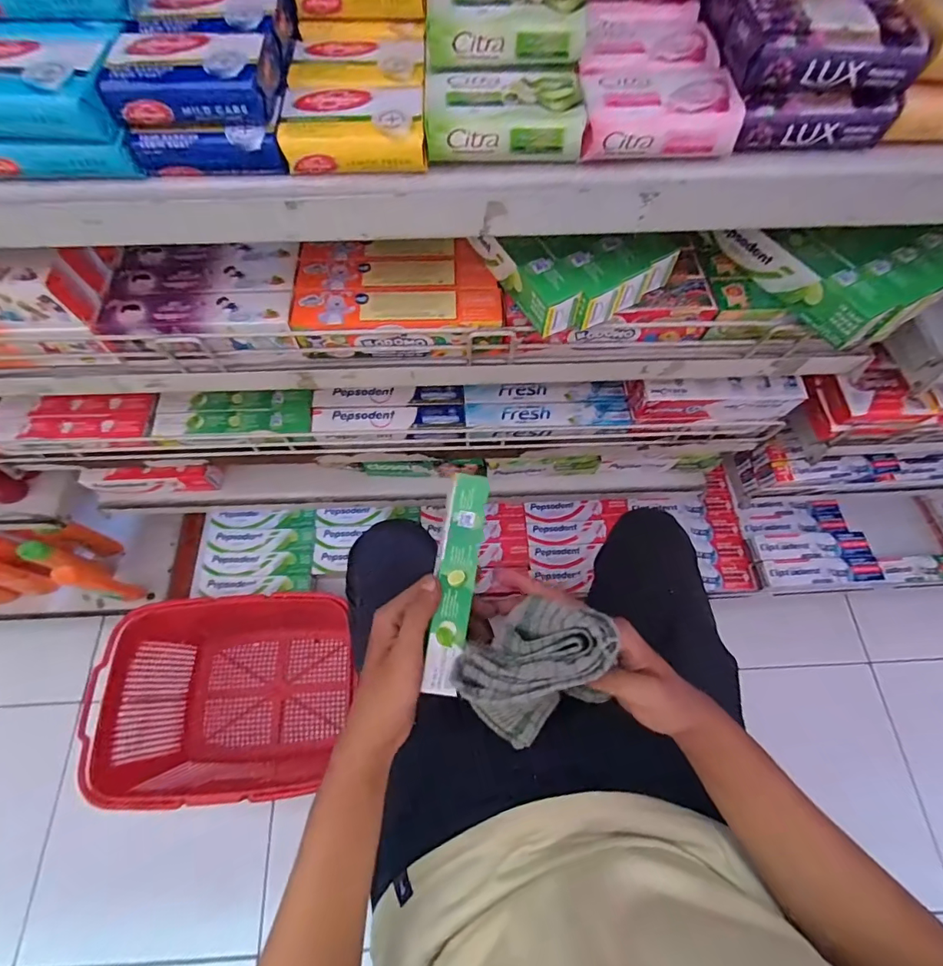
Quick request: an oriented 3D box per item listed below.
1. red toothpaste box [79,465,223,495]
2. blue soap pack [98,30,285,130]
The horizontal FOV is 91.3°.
[{"bbox_3d":[-0.442,-0.005,0.633,0.169,0.051,0.027,-6,67,-3],"label":"red toothpaste box"},{"bbox_3d":[-0.139,-0.205,0.231,0.077,0.023,0.048,-6,67,-3],"label":"blue soap pack"}]

